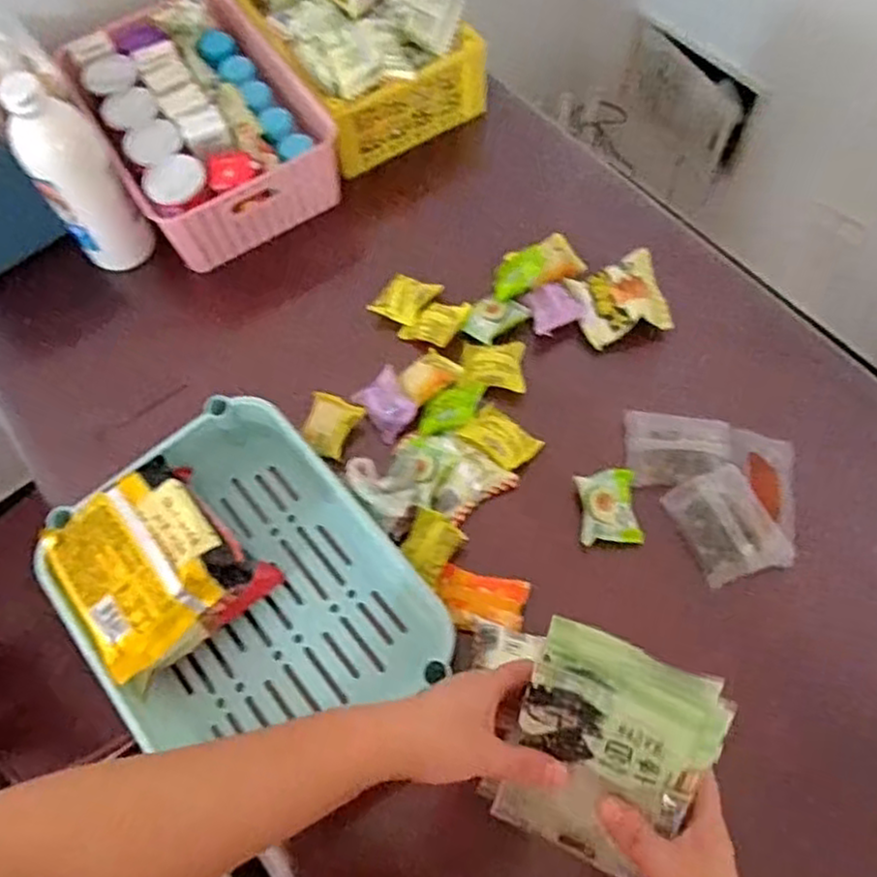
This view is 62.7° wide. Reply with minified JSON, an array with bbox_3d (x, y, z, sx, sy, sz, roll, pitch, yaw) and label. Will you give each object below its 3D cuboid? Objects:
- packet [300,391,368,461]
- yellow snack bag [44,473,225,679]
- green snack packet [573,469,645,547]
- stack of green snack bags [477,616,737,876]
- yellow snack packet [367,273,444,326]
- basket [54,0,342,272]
[{"bbox_3d":[-0.118,-0.015,0.766,0.055,0.018,0.067,21,69,10],"label":"packet"},{"bbox_3d":[-0.274,0.111,0.658,0.135,0.032,0.157,-37,71,-14],"label":"yellow snack bag"},{"bbox_3d":[0.171,0.066,0.709,0.061,0.029,0.070,-5,67,-1],"label":"green snack packet"},{"bbox_3d":[0.108,0.208,0.459,0.132,0.059,0.152,21,84,22],"label":"stack of green snack bags"},{"bbox_3d":[-0.038,-0.164,0.827,0.059,0.024,0.067,25,69,11],"label":"yellow snack packet"},{"bbox_3d":[-0.295,-0.393,0.891,0.237,0.111,0.323,-32,70,-12],"label":"basket"}]

